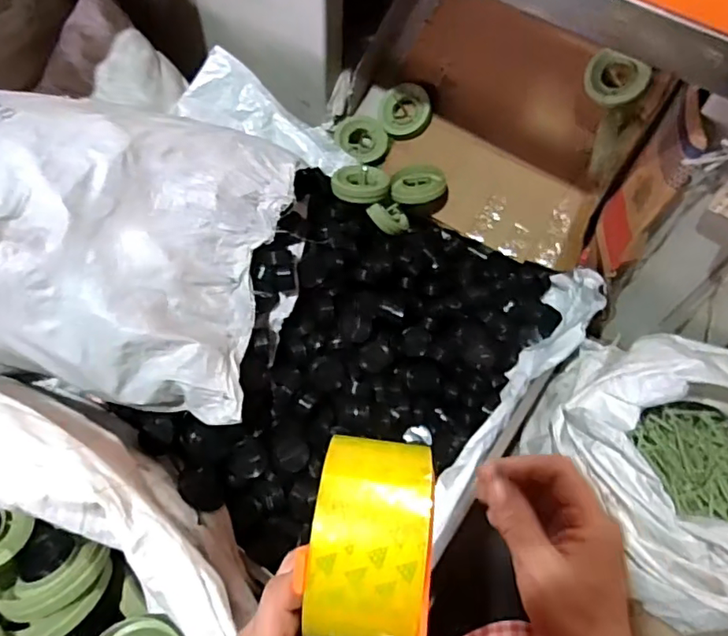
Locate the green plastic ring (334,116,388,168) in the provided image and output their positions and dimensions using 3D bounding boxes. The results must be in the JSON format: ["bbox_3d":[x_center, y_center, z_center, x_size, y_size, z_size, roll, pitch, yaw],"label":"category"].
[{"bbox_3d":[-0.005,-0.453,1.416,0.135,0.043,0.135,1,98,4],"label":"green plastic ring"}]

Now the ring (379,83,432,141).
[{"bbox_3d":[0.104,-0.521,1.401,0.130,0.018,0.141,0,89,20],"label":"ring"}]

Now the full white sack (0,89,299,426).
[{"bbox_3d":[-0.736,-0.199,0.992,1.143,0.284,0.507,9,61,2],"label":"full white sack"}]

